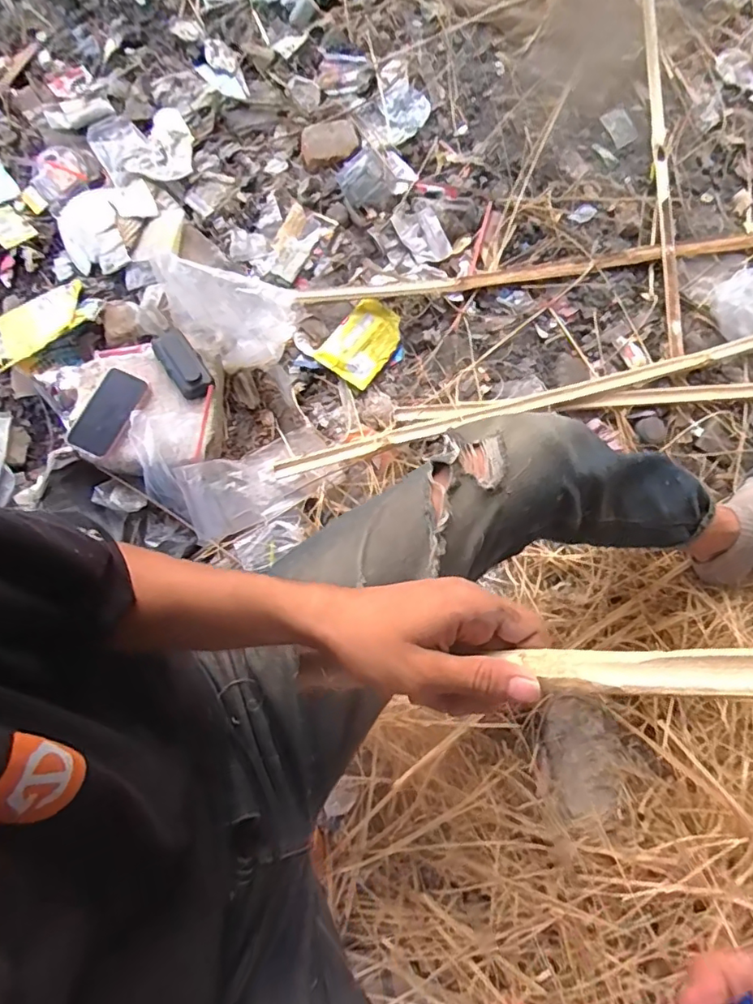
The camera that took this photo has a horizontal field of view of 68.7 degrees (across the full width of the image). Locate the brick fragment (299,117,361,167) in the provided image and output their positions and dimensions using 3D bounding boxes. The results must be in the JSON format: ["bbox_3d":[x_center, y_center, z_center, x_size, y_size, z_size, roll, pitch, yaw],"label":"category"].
[{"bbox_3d":[-0.082,-0.630,0.962,0.096,0.025,0.074,-12,81,-6],"label":"brick fragment"}]

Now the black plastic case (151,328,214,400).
[{"bbox_3d":[-0.294,-0.213,0.827,0.052,0.026,0.143,-35,66,-5],"label":"black plastic case"}]

